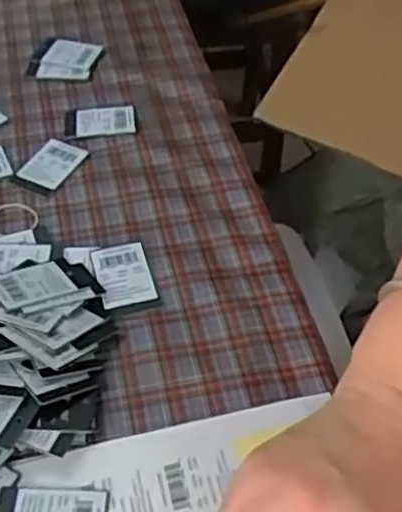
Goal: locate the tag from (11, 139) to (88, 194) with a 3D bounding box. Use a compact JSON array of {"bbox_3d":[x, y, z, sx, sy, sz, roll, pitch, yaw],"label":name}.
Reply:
[{"bbox_3d":[-0.100,-0.059,0.480,0.033,0.004,0.044,26,56,18],"label":"tag"}]

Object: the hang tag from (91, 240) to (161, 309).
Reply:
[{"bbox_3d":[-0.044,0.010,0.416,0.030,0.005,0.041,-13,50,-12],"label":"hang tag"}]

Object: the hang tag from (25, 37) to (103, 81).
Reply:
[{"bbox_3d":[-0.103,-0.149,0.552,0.048,0.006,0.046,10,50,8],"label":"hang tag"}]

